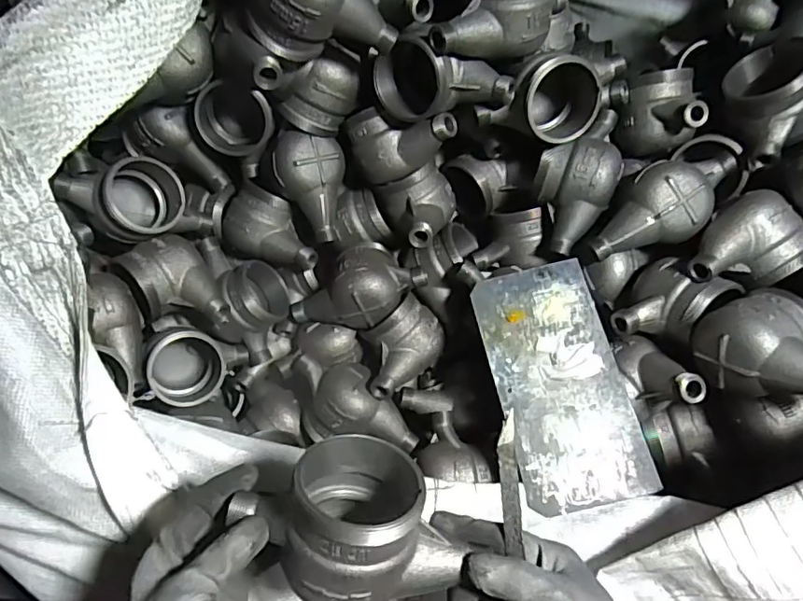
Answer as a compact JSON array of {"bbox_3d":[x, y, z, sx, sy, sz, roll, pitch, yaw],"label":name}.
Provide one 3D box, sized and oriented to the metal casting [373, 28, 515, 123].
[{"bbox_3d":[0.039,-0.215,0.536,0.134,0.078,0.073,28,64,17],"label":"metal casting"}]

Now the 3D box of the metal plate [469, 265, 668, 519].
[{"bbox_3d":[0.156,0.079,0.542,0.121,0.007,0.237,-13,69,1],"label":"metal plate"}]

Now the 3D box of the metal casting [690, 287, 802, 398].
[{"bbox_3d":[0.325,0.046,0.471,0.092,0.067,0.117,-23,62,-11],"label":"metal casting"}]

